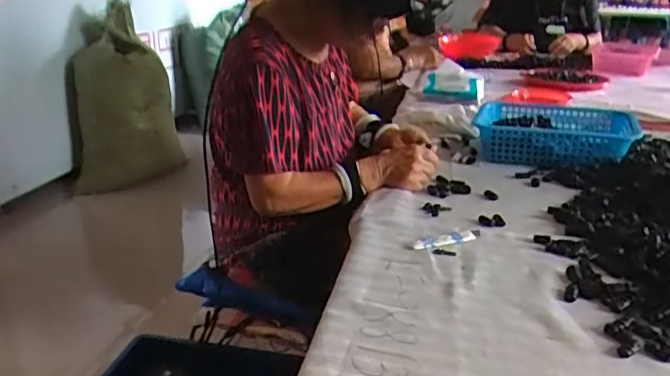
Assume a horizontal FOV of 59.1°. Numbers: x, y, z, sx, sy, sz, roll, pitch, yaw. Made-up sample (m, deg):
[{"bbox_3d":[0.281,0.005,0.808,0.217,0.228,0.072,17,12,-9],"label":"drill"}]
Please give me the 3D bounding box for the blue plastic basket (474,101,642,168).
[{"bbox_3d":[0.446,-0.110,1.207,0.297,0.074,0.258,8,22,18],"label":"blue plastic basket"}]

